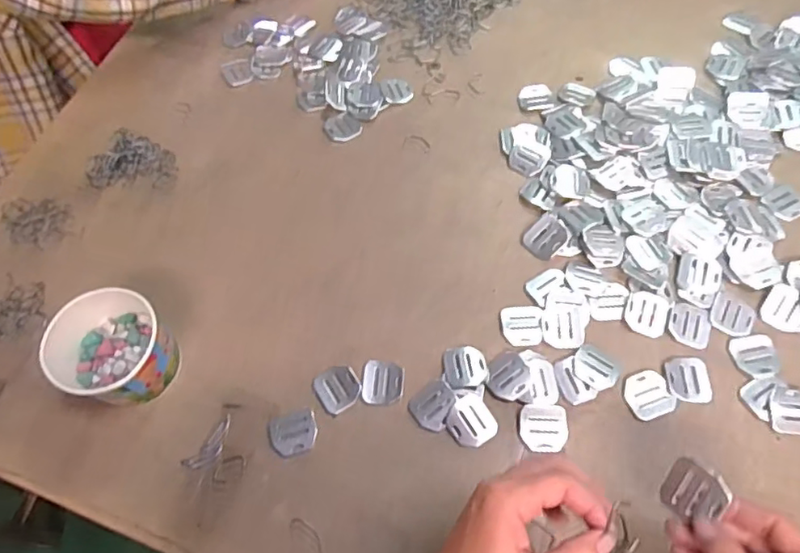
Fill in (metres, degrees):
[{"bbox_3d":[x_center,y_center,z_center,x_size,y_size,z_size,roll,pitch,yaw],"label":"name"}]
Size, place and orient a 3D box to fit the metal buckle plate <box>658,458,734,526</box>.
[{"bbox_3d":[0.193,0.141,0.369,0.039,0.005,0.036,21,100,41],"label":"metal buckle plate"}]

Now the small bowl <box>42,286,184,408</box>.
[{"bbox_3d":[-0.247,0.067,0.497,0.090,0.070,0.091,-1,62,2],"label":"small bowl"}]

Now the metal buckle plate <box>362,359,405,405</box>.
[{"bbox_3d":[-0.015,0.096,0.509,0.037,0.004,0.038,8,63,7],"label":"metal buckle plate"}]

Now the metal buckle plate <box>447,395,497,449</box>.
[{"bbox_3d":[0.061,0.123,0.484,0.038,0.004,0.041,-30,65,-12],"label":"metal buckle plate"}]

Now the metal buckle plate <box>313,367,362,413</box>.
[{"bbox_3d":[-0.056,0.099,0.507,0.038,0.004,0.039,-29,65,-12],"label":"metal buckle plate"}]

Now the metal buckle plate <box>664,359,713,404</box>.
[{"bbox_3d":[0.253,0.090,0.493,0.036,0.004,0.040,-1,62,2],"label":"metal buckle plate"}]

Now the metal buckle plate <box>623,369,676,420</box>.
[{"bbox_3d":[0.215,0.102,0.489,0.038,0.004,0.040,-18,63,-6],"label":"metal buckle plate"}]

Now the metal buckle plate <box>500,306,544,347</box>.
[{"bbox_3d":[0.115,0.046,0.528,0.037,0.005,0.038,-1,62,2],"label":"metal buckle plate"}]

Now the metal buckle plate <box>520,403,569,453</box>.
[{"bbox_3d":[0.124,0.130,0.484,0.039,0.005,0.039,3,62,5],"label":"metal buckle plate"}]

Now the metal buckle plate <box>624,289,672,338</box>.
[{"bbox_3d":[0.230,0.033,0.523,0.037,0.004,0.044,19,65,13],"label":"metal buckle plate"}]

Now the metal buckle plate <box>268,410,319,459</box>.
[{"bbox_3d":[-0.092,0.136,0.490,0.040,0.004,0.036,-14,62,-5],"label":"metal buckle plate"}]

